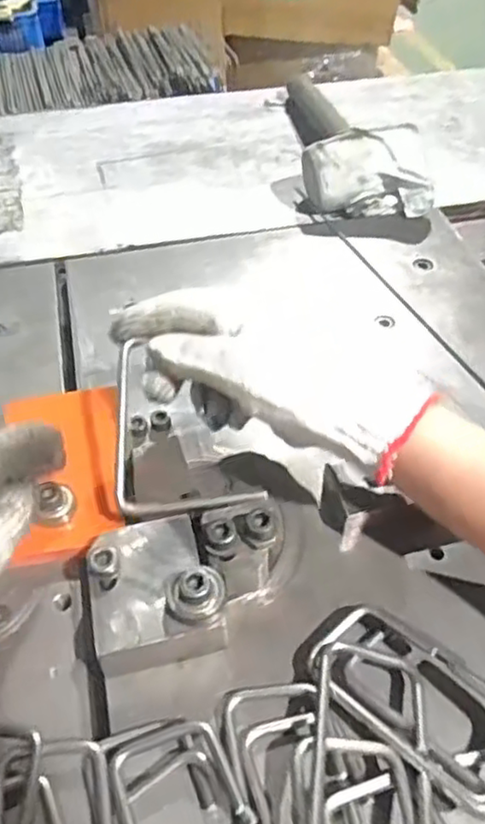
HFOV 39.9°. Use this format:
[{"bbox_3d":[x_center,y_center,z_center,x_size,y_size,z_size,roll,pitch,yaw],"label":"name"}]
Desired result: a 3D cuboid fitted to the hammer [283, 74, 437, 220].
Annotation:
[{"bbox_3d":[0.104,-0.292,0.691,0.110,0.065,0.267,-5,47,-4],"label":"hammer"}]

